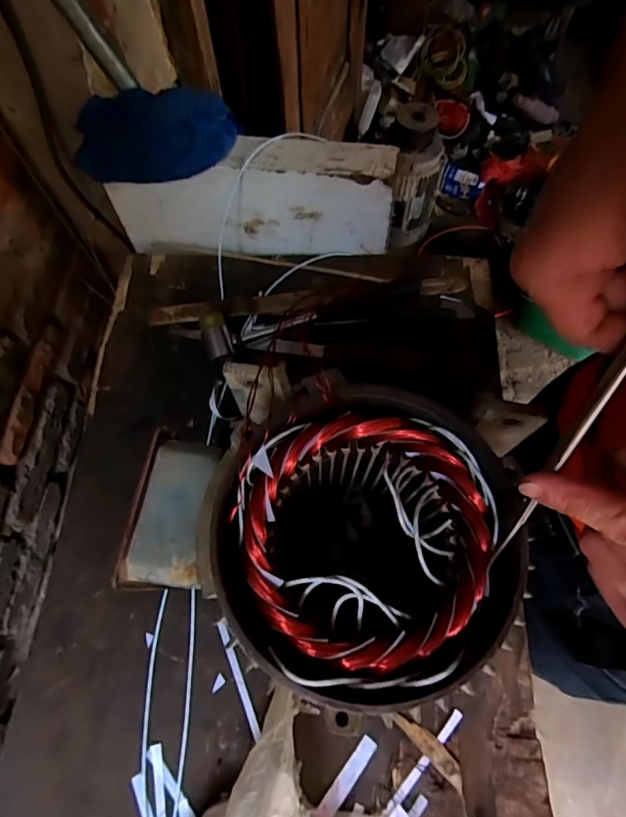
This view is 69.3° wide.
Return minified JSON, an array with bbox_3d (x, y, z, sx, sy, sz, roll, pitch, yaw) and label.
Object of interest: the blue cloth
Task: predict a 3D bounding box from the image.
[{"bbox_3d":[-0.180,-0.313,0.521,0.184,0.051,0.104,-16,67,-5],"label":"blue cloth"}]

